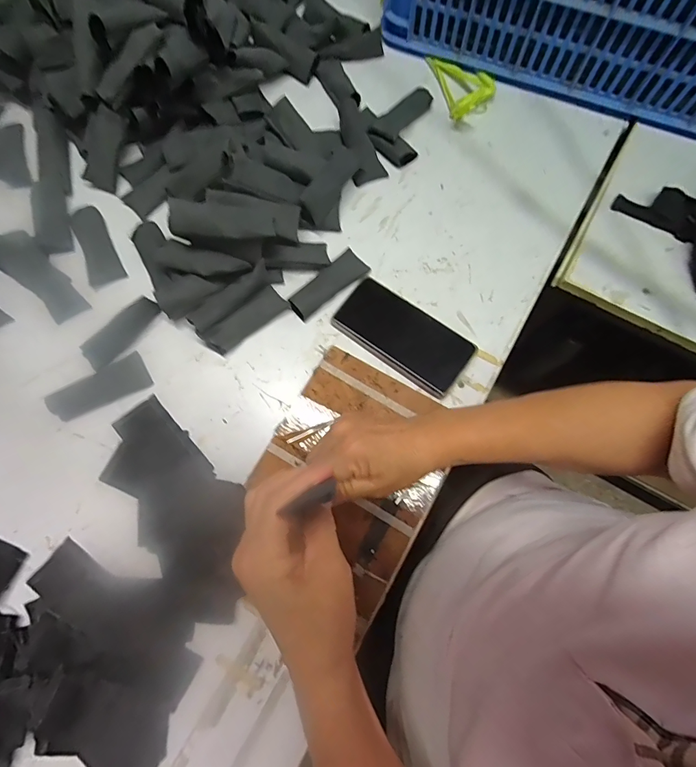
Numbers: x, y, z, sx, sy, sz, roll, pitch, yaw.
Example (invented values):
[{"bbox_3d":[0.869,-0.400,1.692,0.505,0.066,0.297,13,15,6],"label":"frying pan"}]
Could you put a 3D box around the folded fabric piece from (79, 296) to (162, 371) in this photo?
[{"bbox_3d":[-0.268,-0.060,0.479,0.041,0.008,0.101,44,79,11],"label":"folded fabric piece"}]

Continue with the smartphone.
[{"bbox_3d":[0.064,-0.057,0.465,0.156,0.012,0.078,35,78,9],"label":"smartphone"}]

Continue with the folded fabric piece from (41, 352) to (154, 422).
[{"bbox_3d":[-0.280,0.006,0.452,0.106,0.015,0.043,-31,77,-8],"label":"folded fabric piece"}]

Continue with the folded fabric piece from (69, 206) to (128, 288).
[{"bbox_3d":[-0.326,-0.178,0.517,0.042,0.009,0.113,-26,76,-6],"label":"folded fabric piece"}]

